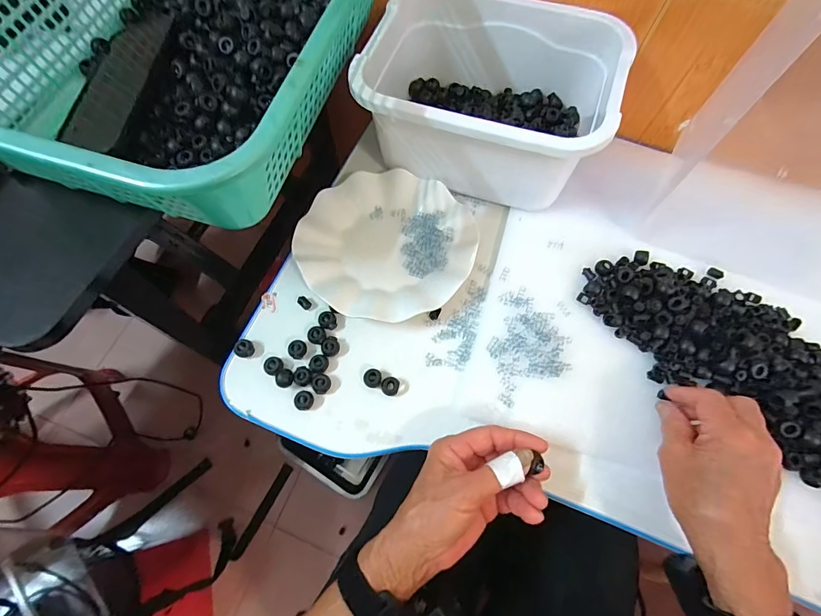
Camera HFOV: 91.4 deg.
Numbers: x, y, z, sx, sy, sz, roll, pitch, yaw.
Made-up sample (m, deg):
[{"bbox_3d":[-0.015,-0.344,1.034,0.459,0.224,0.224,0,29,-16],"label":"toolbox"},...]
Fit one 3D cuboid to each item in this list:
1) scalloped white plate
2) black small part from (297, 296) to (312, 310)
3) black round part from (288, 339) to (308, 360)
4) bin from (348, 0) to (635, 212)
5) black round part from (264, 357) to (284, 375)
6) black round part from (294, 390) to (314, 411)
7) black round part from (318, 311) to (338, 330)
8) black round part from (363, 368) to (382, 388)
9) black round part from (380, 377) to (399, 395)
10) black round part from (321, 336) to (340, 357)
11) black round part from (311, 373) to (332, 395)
[{"bbox_3d":[-0.026,-0.070,0.425,0.176,0.022,0.176,0,71,-1],"label":"scalloped white plate"},{"bbox_3d":[-0.109,-0.005,0.411,0.016,0.004,0.009,42,76,12],"label":"black small part"},{"bbox_3d":[-0.111,0.040,0.391,0.017,0.010,0.018,0,71,-1],"label":"black round part"},{"bbox_3d":[0.079,-0.227,0.433,0.242,0.109,0.187,18,72,5],"label":"bin"},{"bbox_3d":[-0.131,0.055,0.383,0.017,0.010,0.017,0,71,-1],"label":"black round part"},{"bbox_3d":[-0.099,0.087,0.375,0.017,0.010,0.018,0,71,-1],"label":"black round part"},{"bbox_3d":[-0.083,0.014,0.404,0.017,0.010,0.019,-30,75,-11],"label":"black round part"},{"bbox_3d":[-0.036,0.067,0.384,0.017,0.010,0.017,0,71,-1],"label":"black round part"},{"bbox_3d":[-0.020,0.075,0.384,0.016,0.007,0.018,18,72,5],"label":"black round part"},{"bbox_3d":[-0.078,0.038,0.394,0.017,0.009,0.019,40,75,11],"label":"black round part"},{"bbox_3d":[-0.085,0.072,0.381,0.017,0.011,0.018,0,71,-1],"label":"black round part"}]

